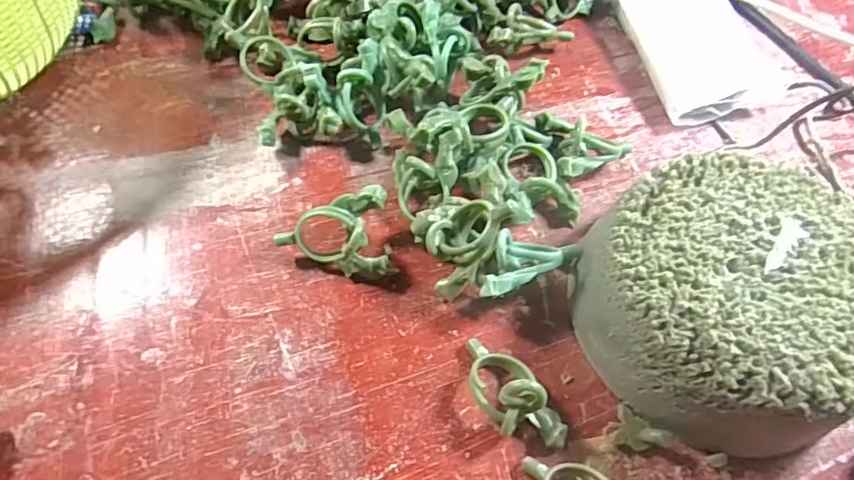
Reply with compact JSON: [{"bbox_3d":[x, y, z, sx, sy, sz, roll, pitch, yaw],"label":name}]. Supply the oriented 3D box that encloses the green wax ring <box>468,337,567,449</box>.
[{"bbox_3d":[0.029,0.054,0.194,0.020,0.023,0.047,-34,68,-20],"label":"green wax ring"}]

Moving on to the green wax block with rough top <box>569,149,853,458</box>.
[{"bbox_3d":[0.113,0.021,0.204,0.102,0.046,0.103,-31,67,-19],"label":"green wax block with rough top"}]

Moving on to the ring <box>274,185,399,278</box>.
[{"bbox_3d":[-0.037,0.001,0.222,0.044,0.021,0.033,-9,62,-8],"label":"ring"}]

